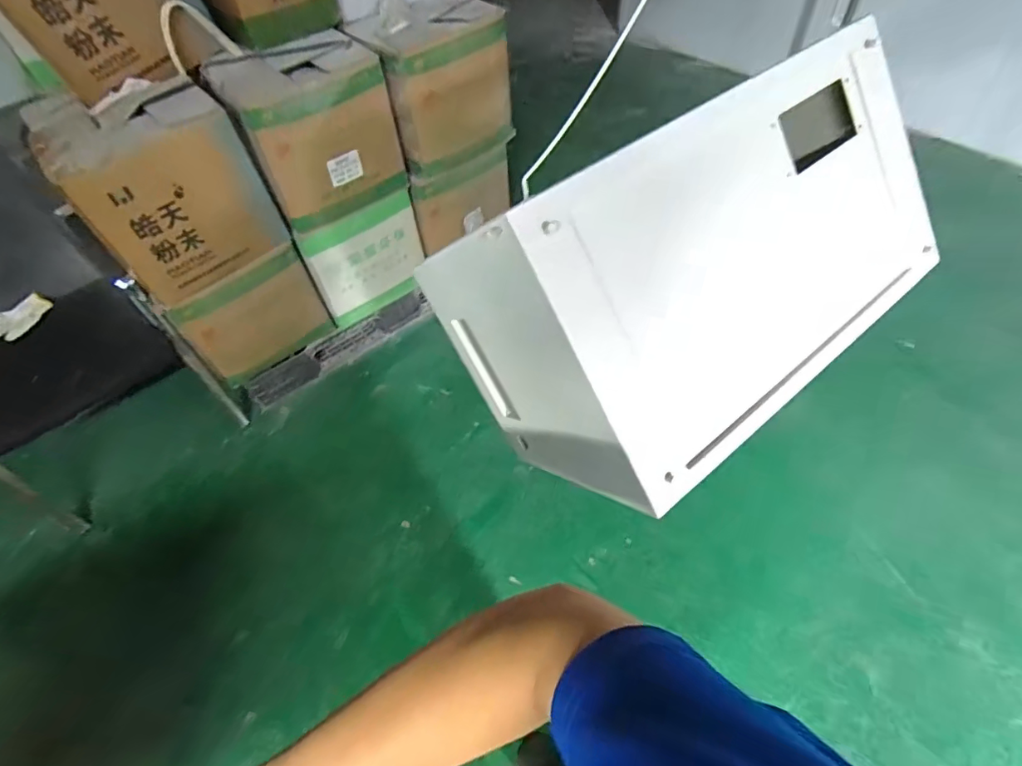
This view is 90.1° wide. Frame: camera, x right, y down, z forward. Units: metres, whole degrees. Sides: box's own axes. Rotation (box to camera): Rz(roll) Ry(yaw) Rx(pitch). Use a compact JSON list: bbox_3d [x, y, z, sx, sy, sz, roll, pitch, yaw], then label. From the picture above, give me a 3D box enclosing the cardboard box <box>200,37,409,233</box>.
[{"bbox_3d":[-0.572,-0.735,1.501,0.423,0.391,0.296,-37,55,-17],"label":"cardboard box"}]

